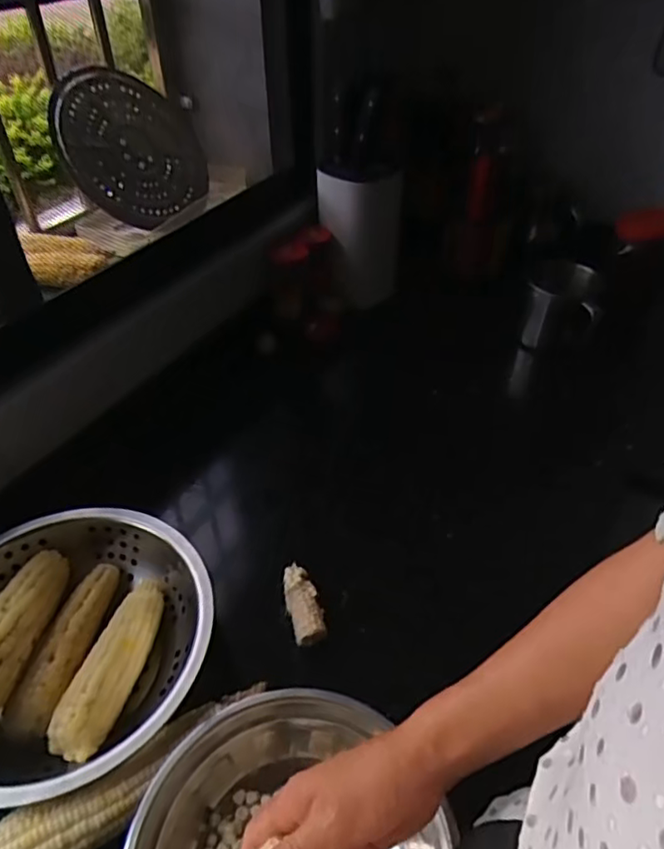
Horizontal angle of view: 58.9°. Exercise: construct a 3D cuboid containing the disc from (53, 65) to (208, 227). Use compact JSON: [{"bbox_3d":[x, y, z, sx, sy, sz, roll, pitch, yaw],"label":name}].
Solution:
[{"bbox_3d":[-0.335,-0.473,0.995,0.032,0.245,0.255,-2,40,52],"label":"disc"}]

